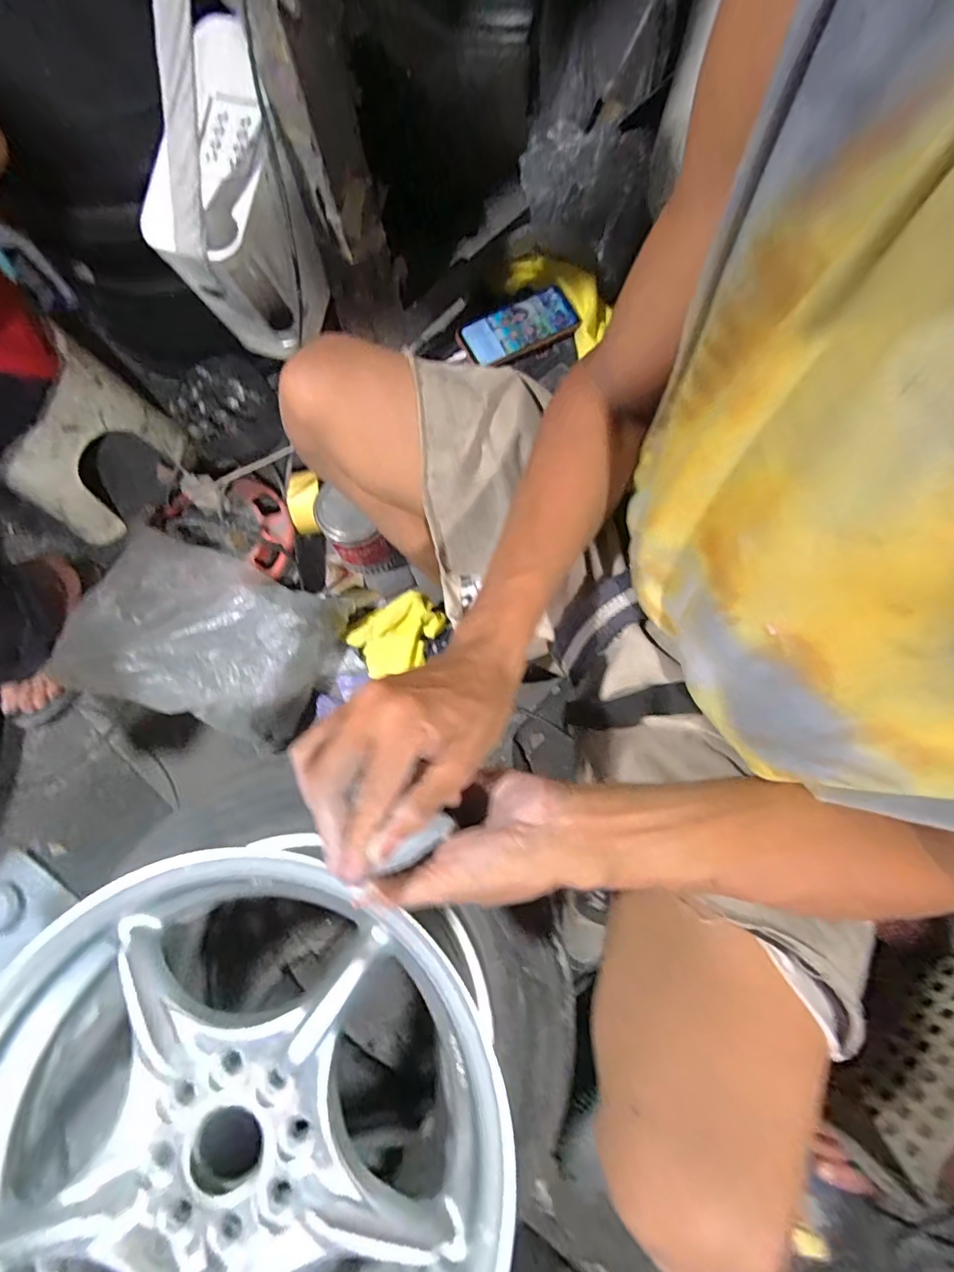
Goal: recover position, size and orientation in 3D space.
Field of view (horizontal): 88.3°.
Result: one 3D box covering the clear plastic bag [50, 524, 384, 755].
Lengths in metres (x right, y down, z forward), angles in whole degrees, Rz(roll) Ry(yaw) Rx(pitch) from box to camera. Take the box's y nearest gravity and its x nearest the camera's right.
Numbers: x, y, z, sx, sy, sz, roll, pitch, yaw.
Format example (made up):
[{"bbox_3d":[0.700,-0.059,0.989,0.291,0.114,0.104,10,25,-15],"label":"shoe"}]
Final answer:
[{"bbox_3d":[-0.356,0.005,0.669,0.310,0.069,0.253,23,85,-20],"label":"clear plastic bag"}]

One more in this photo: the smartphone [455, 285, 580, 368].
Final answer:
[{"bbox_3d":[0.057,-0.418,0.666,0.159,0.014,0.077,-28,77,-5],"label":"smartphone"}]

